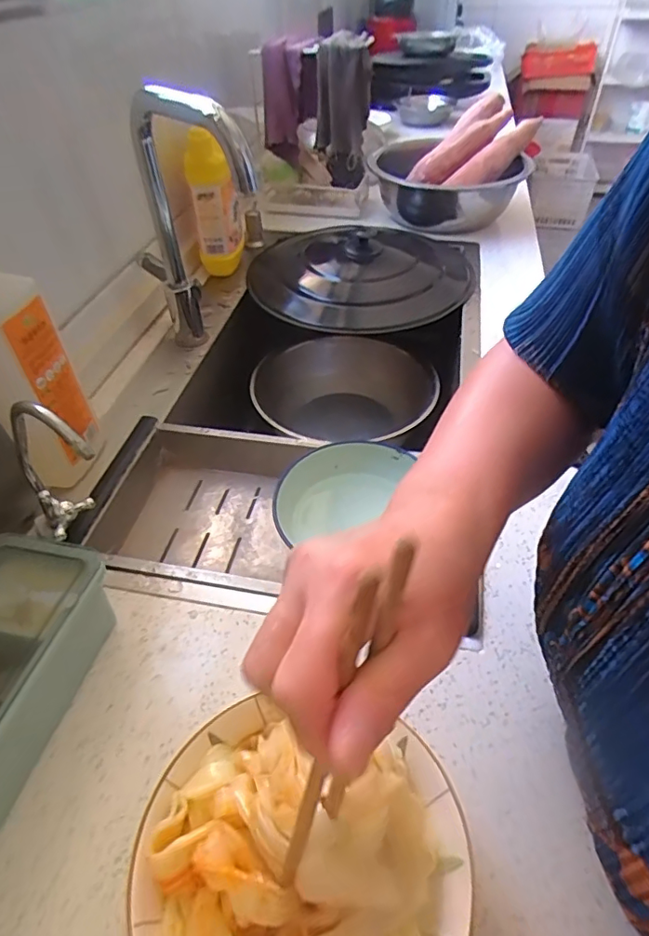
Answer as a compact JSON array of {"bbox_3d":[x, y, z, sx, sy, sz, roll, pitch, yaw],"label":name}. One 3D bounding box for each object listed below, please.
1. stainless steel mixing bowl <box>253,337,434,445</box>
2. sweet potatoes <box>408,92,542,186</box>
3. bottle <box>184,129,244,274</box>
[{"bbox_3d":[0.031,-0.106,0.851,0.286,0.092,0.275,-1,46,2],"label":"stainless steel mixing bowl"},{"bbox_3d":[0.294,-0.620,1.020,0.142,0.066,0.302,41,79,1],"label":"sweet potatoes"},{"bbox_3d":[-0.165,-0.396,0.796,0.062,0.213,0.077,-5,46,-2],"label":"bottle"}]

